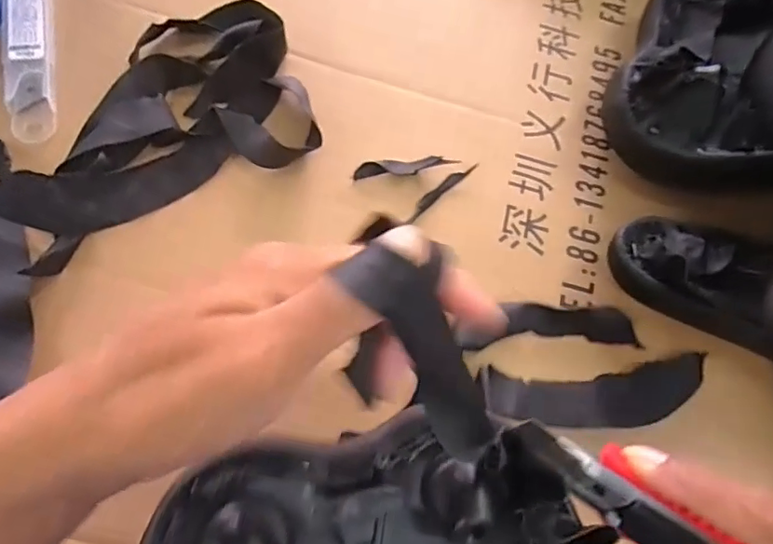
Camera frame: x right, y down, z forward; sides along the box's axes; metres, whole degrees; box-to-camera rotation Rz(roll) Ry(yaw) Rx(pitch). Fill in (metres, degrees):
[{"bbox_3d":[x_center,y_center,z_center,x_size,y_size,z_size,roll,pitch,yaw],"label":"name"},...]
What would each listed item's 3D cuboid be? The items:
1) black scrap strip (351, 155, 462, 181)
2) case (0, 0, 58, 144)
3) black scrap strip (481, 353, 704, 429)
[{"bbox_3d":[0.011,-0.063,0.316,0.060,0.010,0.009,-5,71,-10],"label":"black scrap strip"},{"bbox_3d":[-0.207,-0.134,0.310,0.026,0.013,0.128,-8,71,-11],"label":"case"},{"bbox_3d":[0.114,0.064,0.281,0.126,0.018,0.033,-2,70,-8],"label":"black scrap strip"}]

